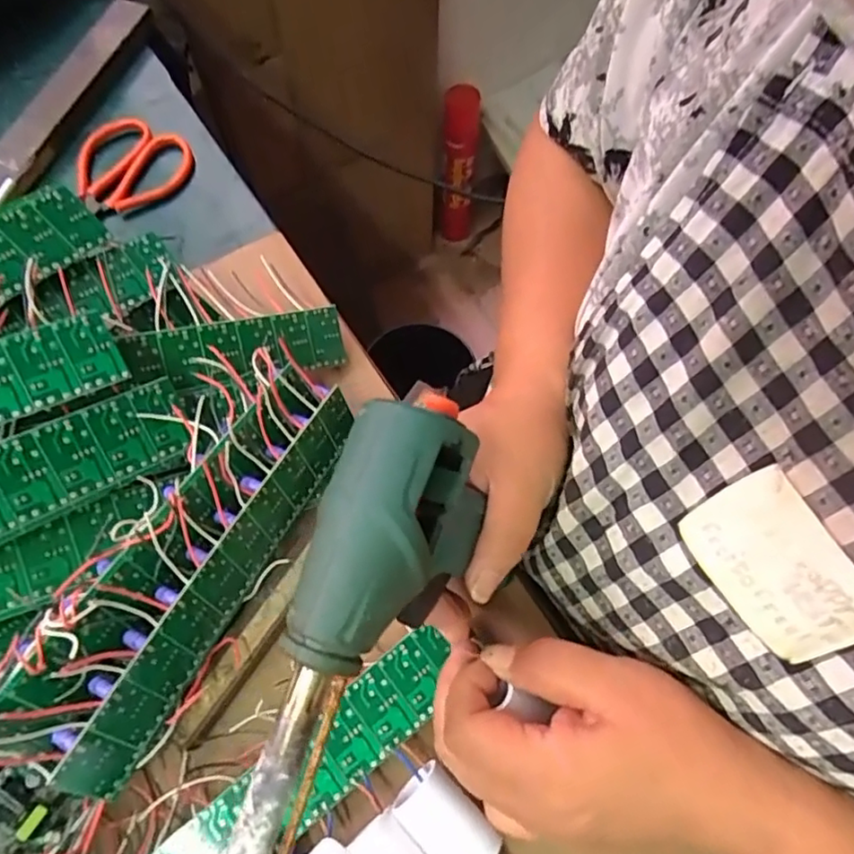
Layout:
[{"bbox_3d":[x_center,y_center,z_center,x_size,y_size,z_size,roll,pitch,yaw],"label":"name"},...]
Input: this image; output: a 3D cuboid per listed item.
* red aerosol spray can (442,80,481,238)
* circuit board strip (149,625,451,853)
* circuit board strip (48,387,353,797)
[{"bbox_3d":[0.059,-0.474,1.124,0.063,0.319,0.060,0,67,-1],"label":"red aerosol spray can"},{"bbox_3d":[-0.061,0.162,0.272,0.181,0.012,0.036,-37,72,-15],"label":"circuit board strip"},{"bbox_3d":[-0.090,0.067,0.286,0.006,0.039,0.198,12,55,29],"label":"circuit board strip"}]

